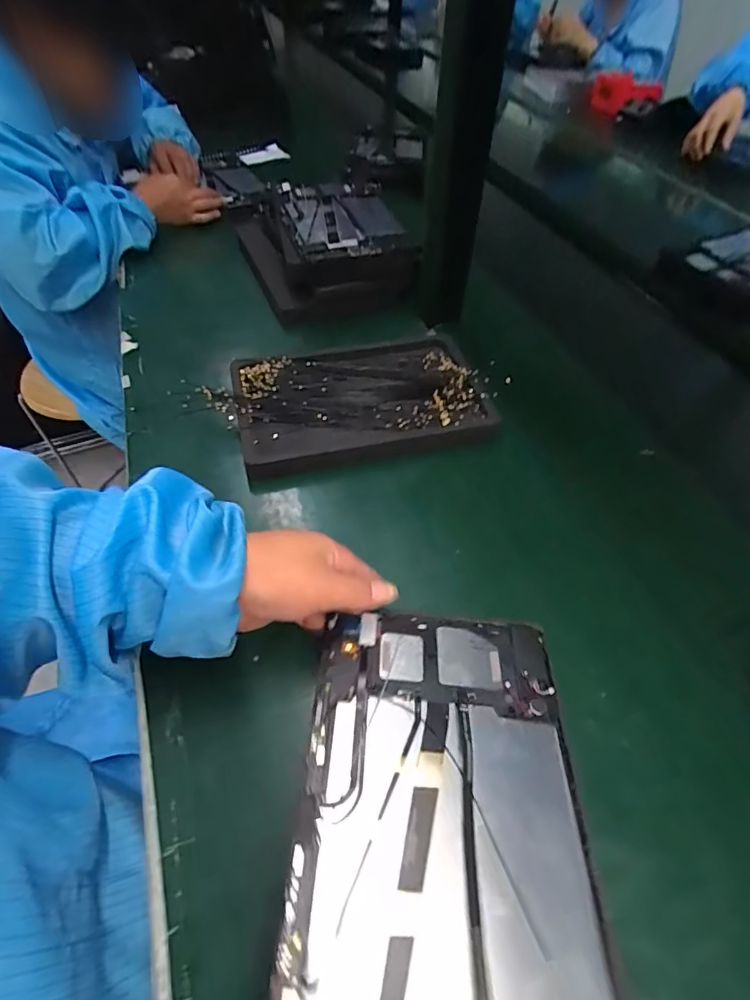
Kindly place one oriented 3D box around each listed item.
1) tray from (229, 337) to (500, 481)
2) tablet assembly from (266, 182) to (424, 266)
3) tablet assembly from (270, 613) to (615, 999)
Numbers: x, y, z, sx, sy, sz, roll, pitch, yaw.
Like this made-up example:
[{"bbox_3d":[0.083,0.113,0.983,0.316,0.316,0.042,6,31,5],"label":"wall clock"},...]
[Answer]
[{"bbox_3d":[-0.015,-0.103,0.492,0.236,0.031,0.161,-14,52,-10],"label":"tray"},{"bbox_3d":[-0.044,-0.358,0.628,0.155,0.026,0.187,-9,61,-15],"label":"tablet assembly"},{"bbox_3d":[0.035,0.167,0.255,0.145,0.005,0.235,6,44,-2],"label":"tablet assembly"}]

